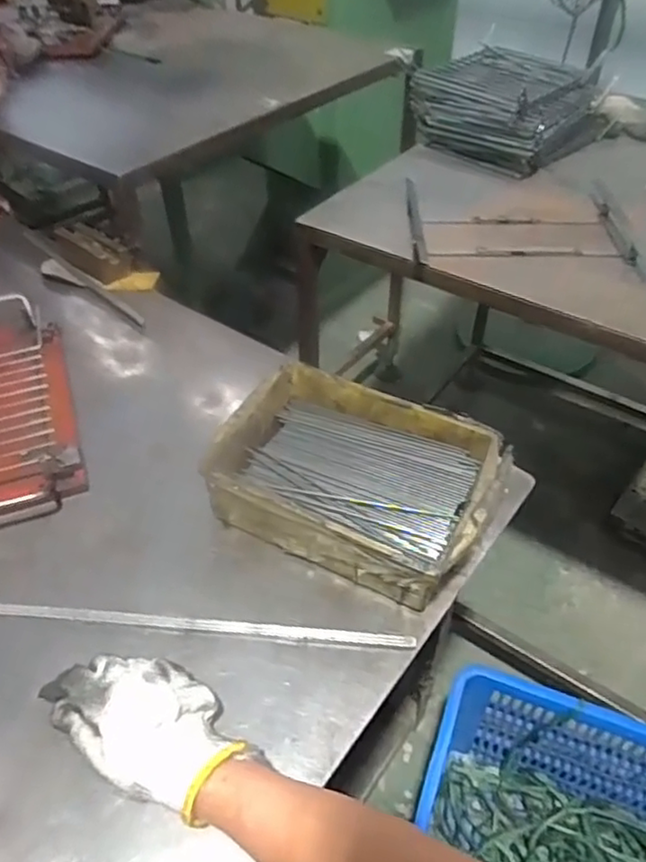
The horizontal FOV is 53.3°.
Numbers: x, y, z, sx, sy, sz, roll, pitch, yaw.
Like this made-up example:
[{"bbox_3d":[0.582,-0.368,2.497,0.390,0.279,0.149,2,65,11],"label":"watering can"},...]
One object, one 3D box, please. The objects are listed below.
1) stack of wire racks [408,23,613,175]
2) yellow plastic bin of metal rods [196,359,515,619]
[{"bbox_3d":[0.290,-0.533,1.051,0.274,0.105,0.277,-33,53,-27],"label":"stack of wire racks"},{"bbox_3d":[0.030,0.044,0.621,0.256,0.071,0.181,22,49,18],"label":"yellow plastic bin of metal rods"}]

